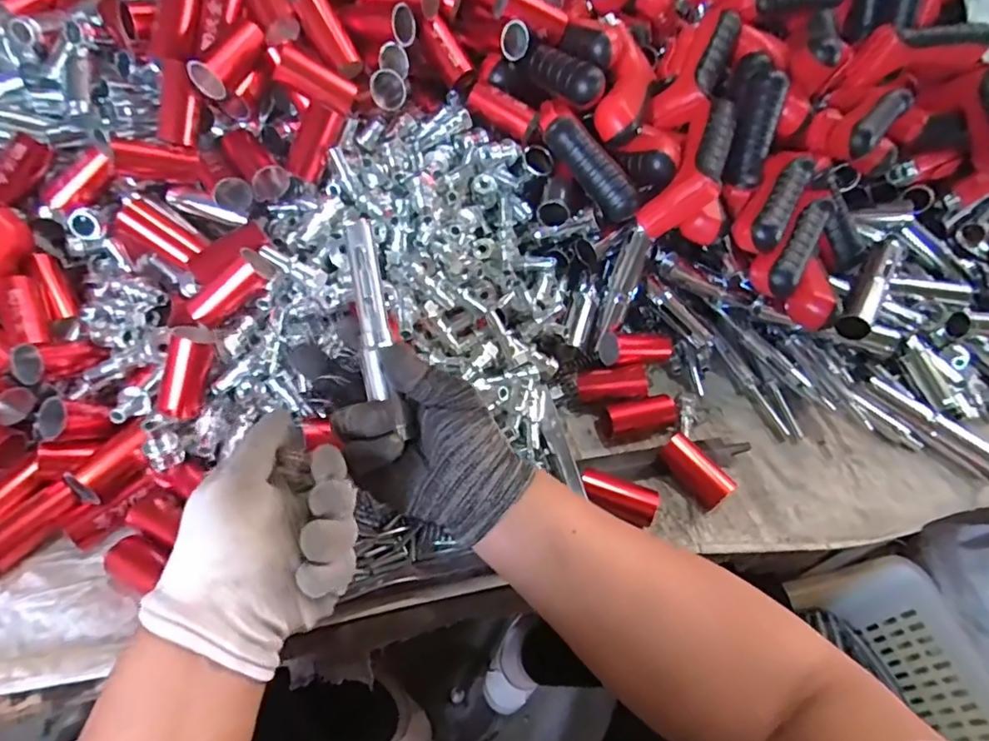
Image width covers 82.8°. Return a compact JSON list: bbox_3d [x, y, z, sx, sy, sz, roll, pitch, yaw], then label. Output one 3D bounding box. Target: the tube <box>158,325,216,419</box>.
[{"bbox_3d":[-0.221,0.001,0.404,0.026,0.071,0.020,27,18,14],"label":"tube"}]

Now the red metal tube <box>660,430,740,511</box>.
[{"bbox_3d":[0.166,0.083,0.464,0.027,0.029,0.059,-25,59,-22],"label":"red metal tube"}]

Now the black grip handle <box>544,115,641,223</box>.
[{"bbox_3d":[0.091,-0.182,0.501,0.103,0.030,0.034,49,60,-4],"label":"black grip handle"}]

